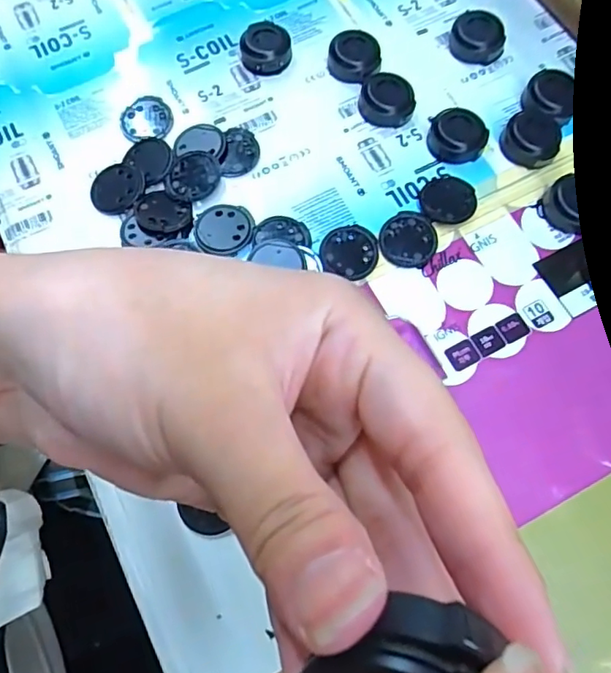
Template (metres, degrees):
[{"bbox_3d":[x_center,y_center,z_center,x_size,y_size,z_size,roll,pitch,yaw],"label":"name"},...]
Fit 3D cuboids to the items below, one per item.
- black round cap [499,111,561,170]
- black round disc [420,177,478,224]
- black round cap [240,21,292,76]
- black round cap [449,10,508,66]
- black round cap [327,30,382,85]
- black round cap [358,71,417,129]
[{"bbox_3d":[0.123,-0.107,0.298,0.030,0.011,0.030,-1,71,2],"label":"black round cap"},{"bbox_3d":[0.076,-0.073,0.293,0.029,0.004,0.027,-1,71,2],"label":"black round disc"},{"bbox_3d":[-0.023,-0.170,0.324,0.029,0.016,0.028,-1,71,2],"label":"black round cap"},{"bbox_3d":[0.101,-0.176,0.323,0.030,0.013,0.028,-1,71,2],"label":"black round cap"},{"bbox_3d":[0.028,-0.161,0.319,0.029,0.015,0.028,-1,71,2],"label":"black round cap"},{"bbox_3d":[0.046,-0.133,0.310,0.031,0.010,0.030,-1,71,2],"label":"black round cap"}]

